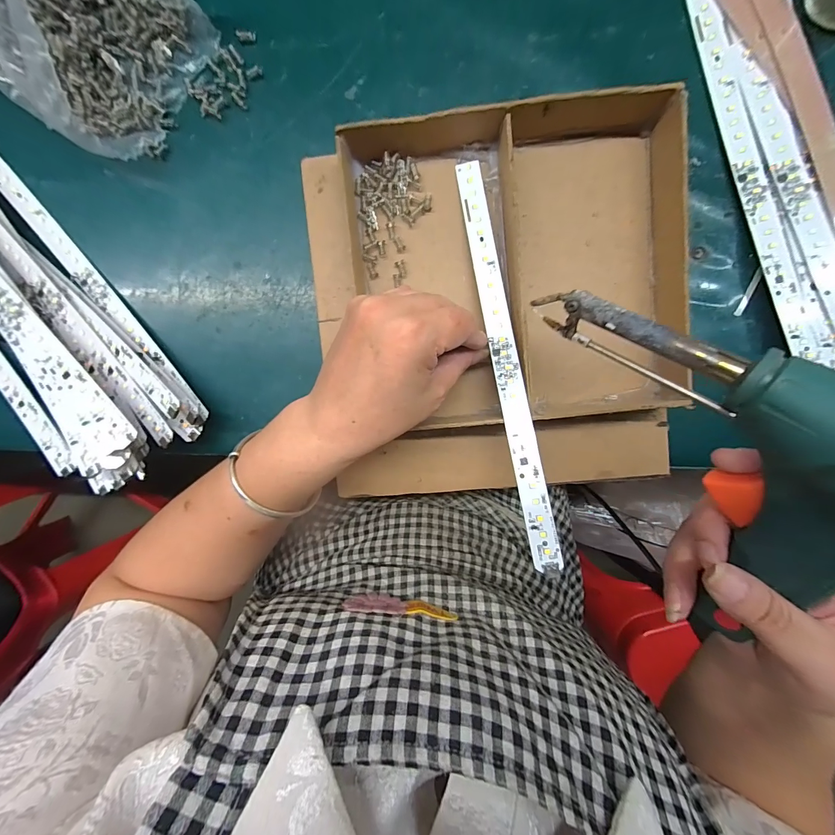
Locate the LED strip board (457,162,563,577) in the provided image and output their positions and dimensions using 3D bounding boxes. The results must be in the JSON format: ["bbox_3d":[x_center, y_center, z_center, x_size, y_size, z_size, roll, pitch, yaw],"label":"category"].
[{"bbox_3d":[0.059,-0.045,0.240,0.016,0.007,0.283,-9,81,3],"label":"LED strip board"}]

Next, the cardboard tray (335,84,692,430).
[{"bbox_3d":[0.072,-0.105,0.248,0.230,0.032,0.217,-6,93,3],"label":"cardboard tray"}]

